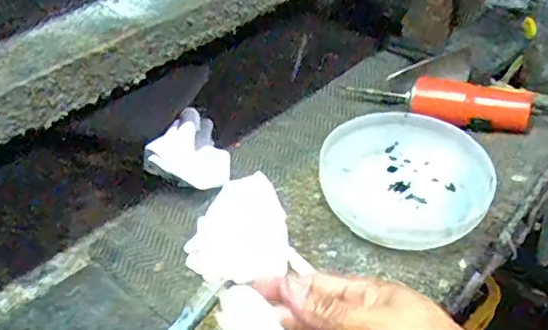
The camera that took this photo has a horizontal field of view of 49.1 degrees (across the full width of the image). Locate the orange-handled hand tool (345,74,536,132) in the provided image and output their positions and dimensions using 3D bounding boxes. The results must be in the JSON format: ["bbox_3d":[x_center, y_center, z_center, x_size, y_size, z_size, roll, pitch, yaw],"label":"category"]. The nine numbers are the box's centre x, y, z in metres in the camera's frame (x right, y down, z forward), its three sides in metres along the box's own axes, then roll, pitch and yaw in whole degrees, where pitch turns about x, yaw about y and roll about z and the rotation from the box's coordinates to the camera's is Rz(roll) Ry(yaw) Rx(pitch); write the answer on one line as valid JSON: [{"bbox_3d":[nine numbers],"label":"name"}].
[{"bbox_3d":[0.175,-0.071,0.654,0.196,0.035,0.050,10,42,15],"label":"orange-handled hand tool"}]

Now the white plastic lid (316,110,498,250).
[{"bbox_3d":[0.115,0.014,0.552,0.158,0.034,0.141,8,48,21],"label":"white plastic lid"}]

